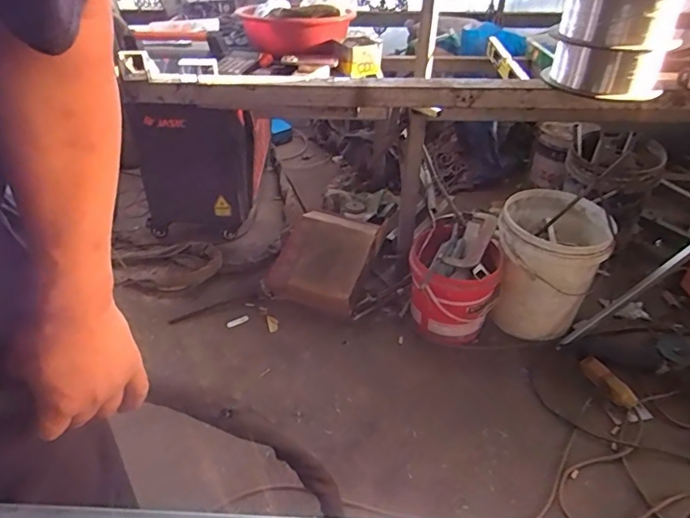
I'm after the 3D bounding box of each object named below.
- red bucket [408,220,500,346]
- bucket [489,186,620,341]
[{"bbox_3d":[0.308,0.084,1.476,0.238,0.290,0.242,0,38,0],"label":"red bucket"},{"bbox_3d":[0.587,0.019,1.507,0.289,0.357,0.345,16,40,20],"label":"bucket"}]

